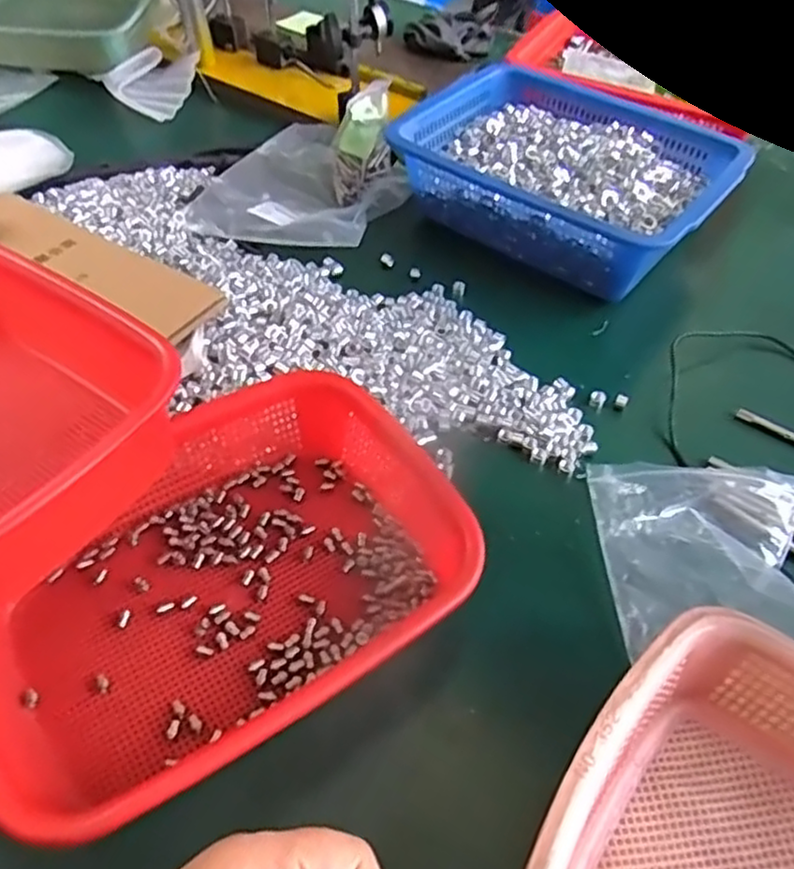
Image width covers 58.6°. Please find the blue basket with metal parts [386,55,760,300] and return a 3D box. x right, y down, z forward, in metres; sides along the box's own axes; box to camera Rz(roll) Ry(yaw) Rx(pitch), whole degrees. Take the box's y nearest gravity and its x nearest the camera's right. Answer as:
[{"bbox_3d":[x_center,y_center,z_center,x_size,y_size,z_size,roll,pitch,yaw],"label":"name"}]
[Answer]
[{"bbox_3d":[0.162,-0.263,0.733,0.310,0.079,0.188,33,56,21],"label":"blue basket with metal parts"}]

